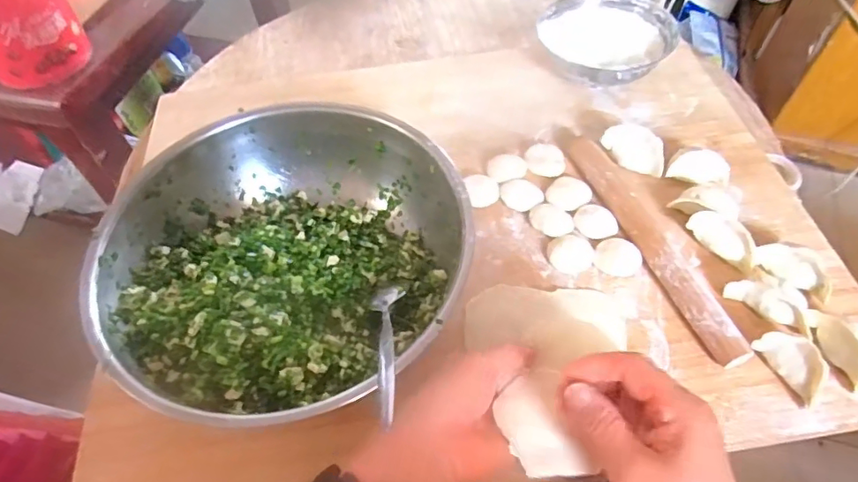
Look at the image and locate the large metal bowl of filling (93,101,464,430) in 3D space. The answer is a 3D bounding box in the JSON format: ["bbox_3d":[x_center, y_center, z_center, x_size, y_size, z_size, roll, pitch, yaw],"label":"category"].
[{"bbox_3d":[-0.115,0.009,0.443,0.263,0.088,0.257,-1,57,1],"label":"large metal bowl of filling"}]

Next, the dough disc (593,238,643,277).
[{"bbox_3d":[0.165,0.014,0.475,0.038,0.005,0.036,-1,57,1],"label":"dough disc"}]

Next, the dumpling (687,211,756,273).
[{"bbox_3d":[0.255,-0.003,0.470,0.027,0.021,0.063,-28,60,-15],"label":"dumpling"}]

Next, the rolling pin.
[{"bbox_3d":[0.188,-0.014,0.476,0.033,0.024,0.263,-18,58,-9],"label":"rolling pin"}]

